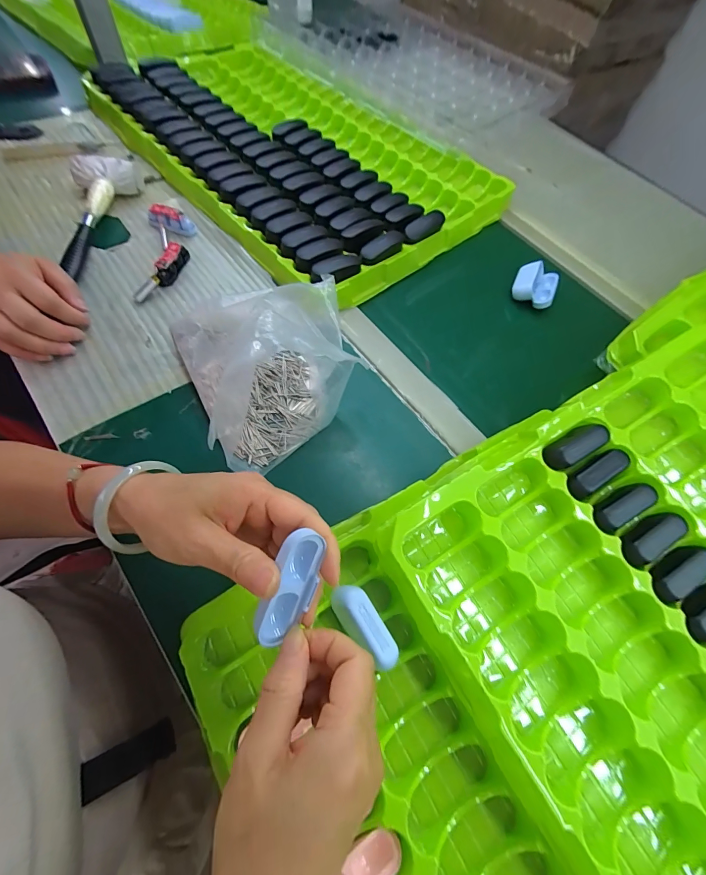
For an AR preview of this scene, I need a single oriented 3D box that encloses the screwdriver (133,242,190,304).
[{"bbox_3d":[-0.221,-0.194,0.424,0.025,0.021,0.091,19,63,4],"label":"screwdriver"}]

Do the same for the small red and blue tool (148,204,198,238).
[{"bbox_3d":[-0.230,-0.276,0.461,0.061,0.023,0.017,19,63,4],"label":"small red and blue tool"}]

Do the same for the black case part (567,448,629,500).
[{"bbox_3d":[0.208,0.031,0.310,0.060,0.013,0.021,-28,69,-18],"label":"black case part"}]

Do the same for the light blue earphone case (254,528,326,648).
[{"bbox_3d":[-0.033,0.083,0.198,0.024,0.010,0.064,22,91,7],"label":"light blue earphone case"}]

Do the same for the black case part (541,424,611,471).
[{"bbox_3d":[0.196,0.008,0.318,0.062,0.015,0.023,-24,68,-17],"label":"black case part"}]

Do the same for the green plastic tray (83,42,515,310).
[{"bbox_3d":[-0.093,-0.452,0.548,0.386,0.040,0.586,-40,73,-22],"label":"green plastic tray"}]

